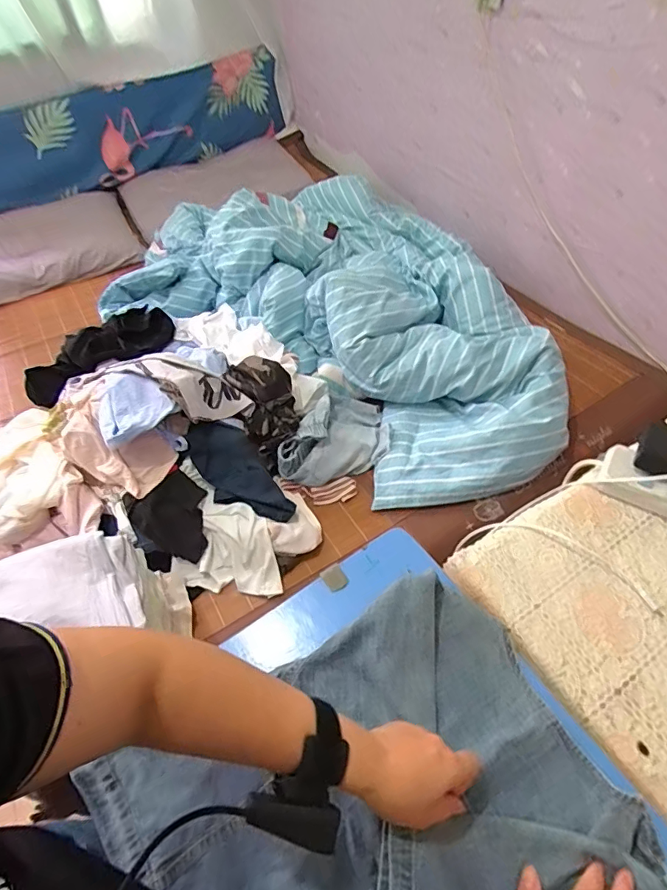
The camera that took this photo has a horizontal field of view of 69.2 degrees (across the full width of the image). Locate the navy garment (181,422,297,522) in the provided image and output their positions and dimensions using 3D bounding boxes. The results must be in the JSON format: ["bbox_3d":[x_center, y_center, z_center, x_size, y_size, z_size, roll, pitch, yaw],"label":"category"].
[{"bbox_3d":[-0.193,0.057,0.997,0.128,0.044,0.274,-40,71,-23],"label":"navy garment"}]

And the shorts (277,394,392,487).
[{"bbox_3d":[0.022,-0.023,1.090,0.202,0.093,0.280,14,55,16],"label":"shorts"}]

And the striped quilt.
[{"bbox_3d":[-0.001,-0.416,1.306,1.371,0.221,0.788,35,63,28],"label":"striped quilt"}]

